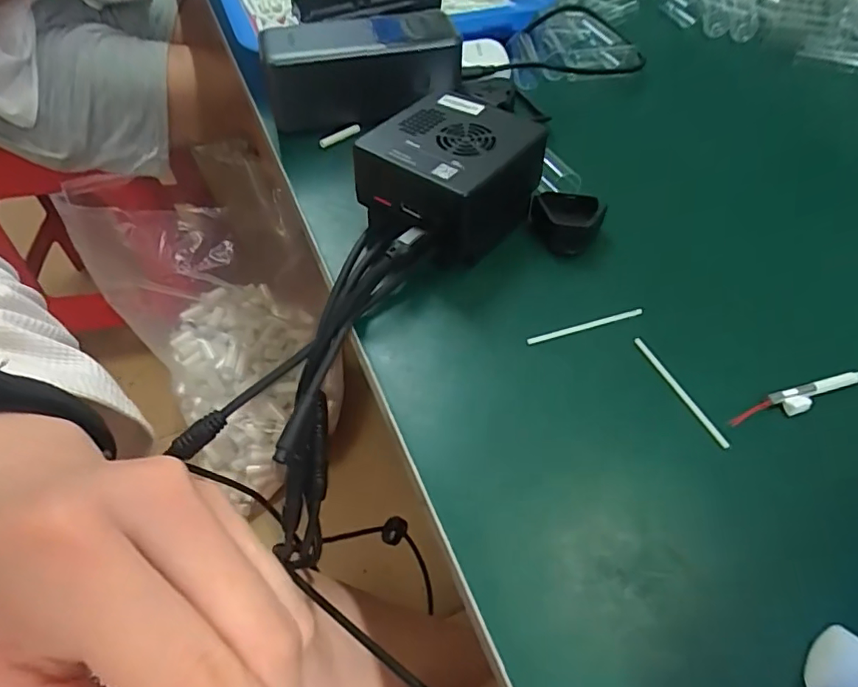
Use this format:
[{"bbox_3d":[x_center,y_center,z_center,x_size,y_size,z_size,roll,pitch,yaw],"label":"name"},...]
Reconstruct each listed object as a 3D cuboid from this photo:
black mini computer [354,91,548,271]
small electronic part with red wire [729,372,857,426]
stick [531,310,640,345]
[{"bbox_3d":[0.012,-0.088,0.291,0.077,0.053,0.086,34,59,24],"label":"black mini computer"},{"bbox_3d":[0.166,0.022,0.230,0.077,0.007,0.010,-14,52,-10],"label":"small electronic part with red wire"},{"bbox_3d":[0.075,-0.008,0.256,0.060,0.004,0.004,-15,53,-11],"label":"stick"}]

